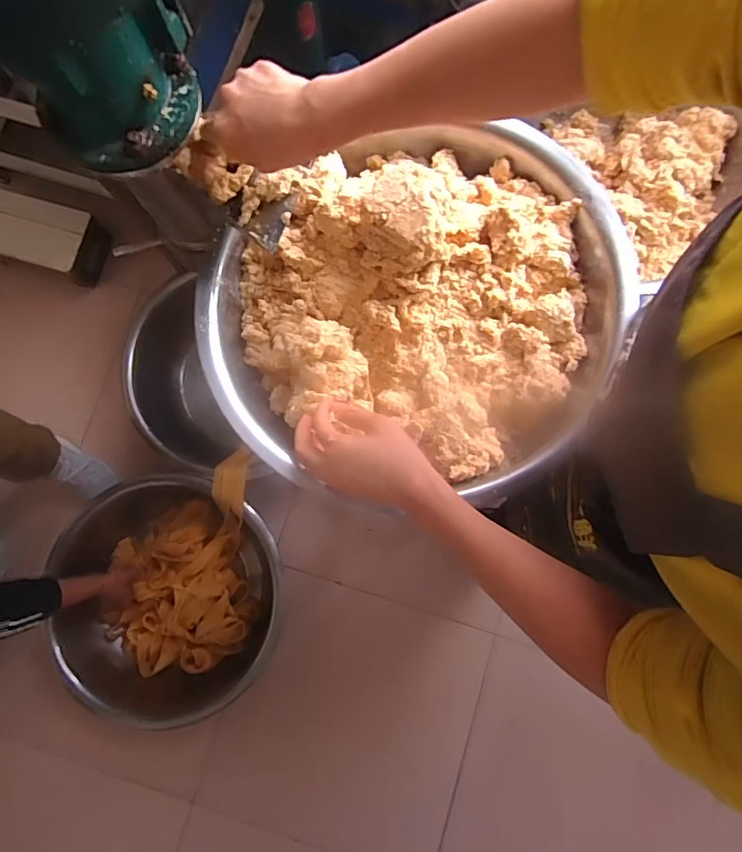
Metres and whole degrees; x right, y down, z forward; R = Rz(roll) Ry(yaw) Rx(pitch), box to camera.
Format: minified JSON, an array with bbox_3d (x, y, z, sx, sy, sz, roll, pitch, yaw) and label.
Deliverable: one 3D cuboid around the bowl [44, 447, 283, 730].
[{"bbox_3d":[-0.473,0.408,1.219,0.514,0.226,0.524,0,80,1],"label":"bowl"}]

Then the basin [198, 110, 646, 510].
[{"bbox_3d":[0.049,-0.121,0.515,0.422,0.122,0.345,-43,82,-6],"label":"basin"}]

